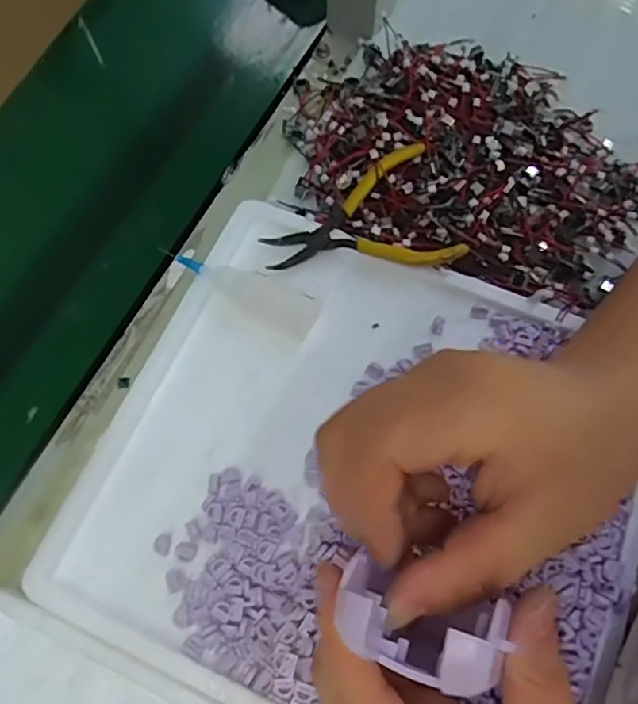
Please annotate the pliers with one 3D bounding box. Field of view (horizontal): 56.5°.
[{"bbox_3d":[0.022,-0.077,0.355,0.110,0.020,0.077,-16,68,-5],"label":"pliers"}]

